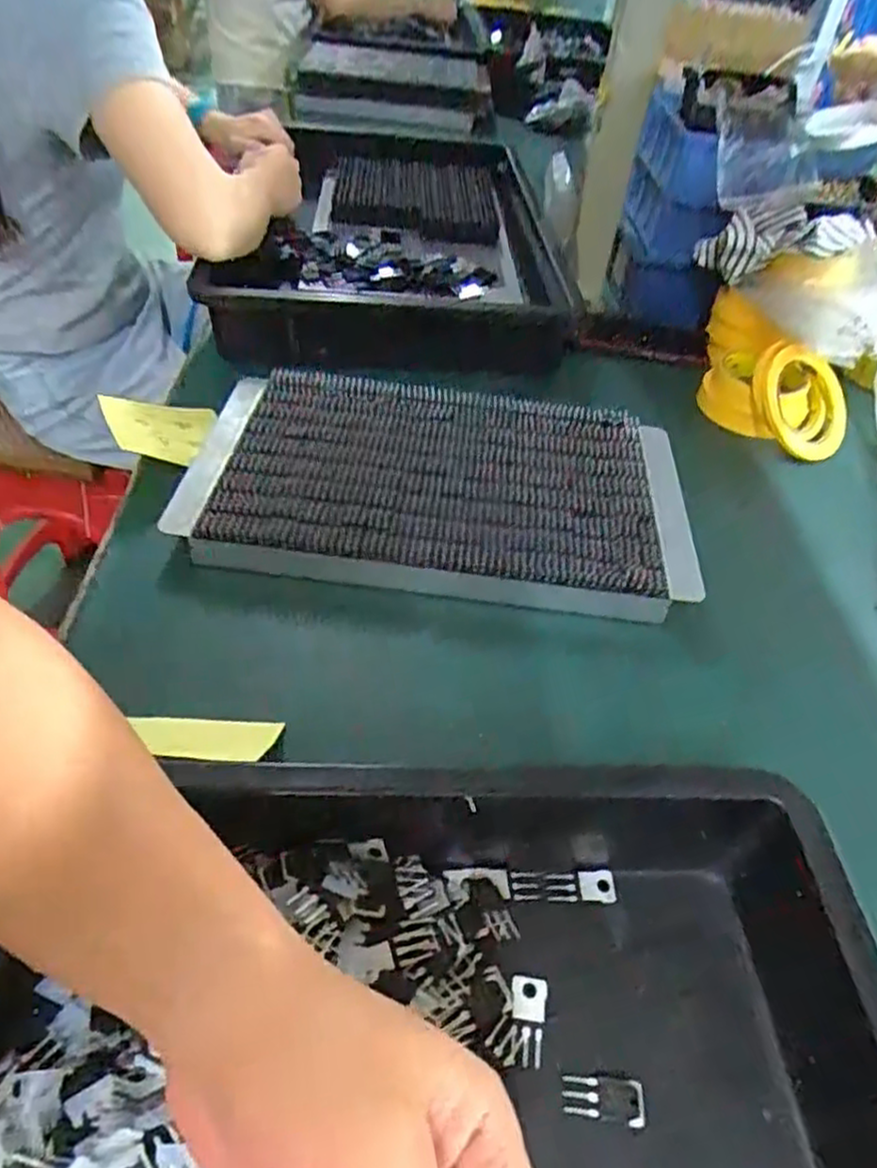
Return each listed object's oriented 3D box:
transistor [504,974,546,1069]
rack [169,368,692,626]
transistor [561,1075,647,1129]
[{"bbox_3d":[0.039,0.192,0.317,0.017,0.005,0.034,8,45,1],"label":"transistor"},{"bbox_3d":[0.002,-0.077,0.564,0.370,0.039,0.220,6,45,-1],"label":"rack"},{"bbox_3d":[0.069,0.215,0.301,0.033,0.004,0.016,7,45,0],"label":"transistor"}]

